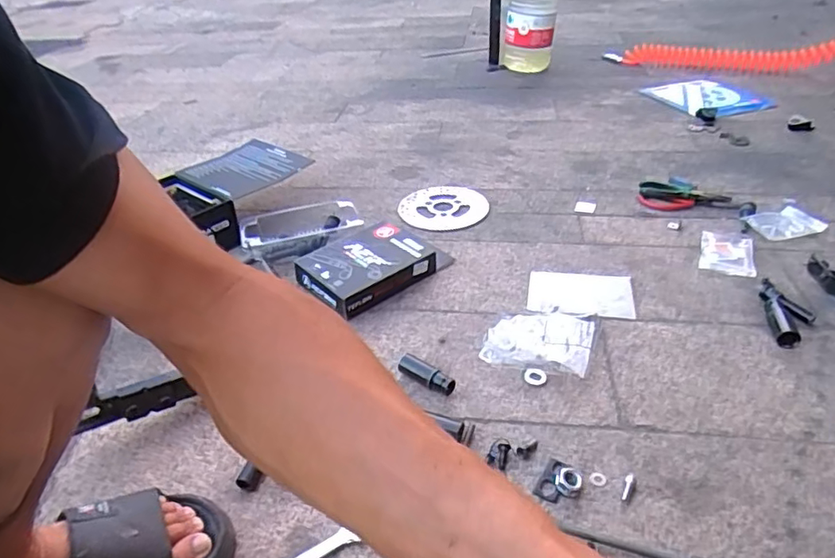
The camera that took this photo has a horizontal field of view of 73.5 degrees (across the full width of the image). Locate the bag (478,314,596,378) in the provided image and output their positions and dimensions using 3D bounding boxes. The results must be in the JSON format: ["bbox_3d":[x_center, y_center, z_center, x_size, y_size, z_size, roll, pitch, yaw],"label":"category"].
[{"bbox_3d":[0.163,0.082,0.755,0.137,0.017,0.113,9,38,16],"label":"bag"}]

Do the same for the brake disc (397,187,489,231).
[{"bbox_3d":[0.054,-0.136,1.071,0.160,0.015,0.152,-4,42,3],"label":"brake disc"}]

